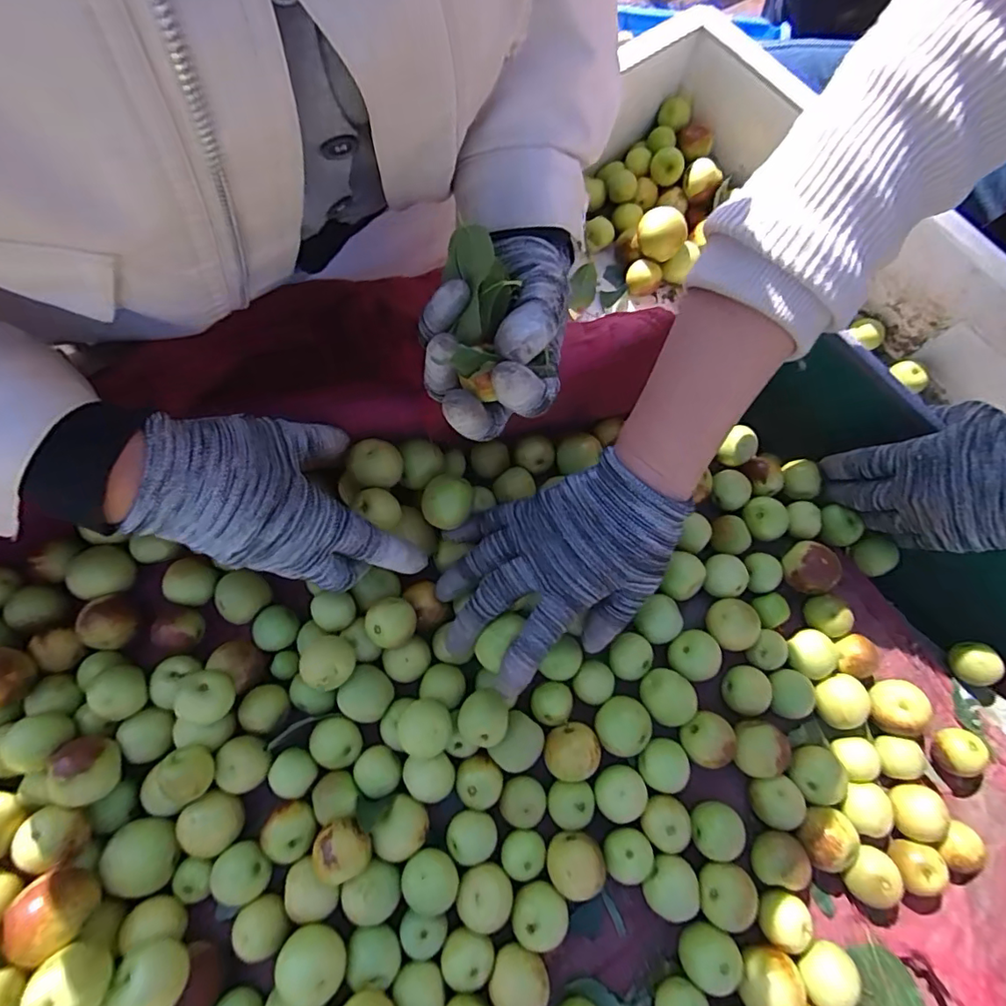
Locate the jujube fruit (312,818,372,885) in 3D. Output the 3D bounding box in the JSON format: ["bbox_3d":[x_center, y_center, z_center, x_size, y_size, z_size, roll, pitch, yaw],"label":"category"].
[{"bbox_3d":[-0.092,0.200,0.313,0.031,0.025,0.028,30,78,6],"label":"jujube fruit"}]

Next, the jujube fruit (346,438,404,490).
[{"bbox_3d":[-0.083,-0.023,0.356,0.032,0.029,0.031,-3,76,-2],"label":"jujube fruit"}]

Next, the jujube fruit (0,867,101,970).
[{"bbox_3d":[-0.238,0.216,0.288,0.029,0.038,0.036,-28,78,-7],"label":"jujube fruit"}]

